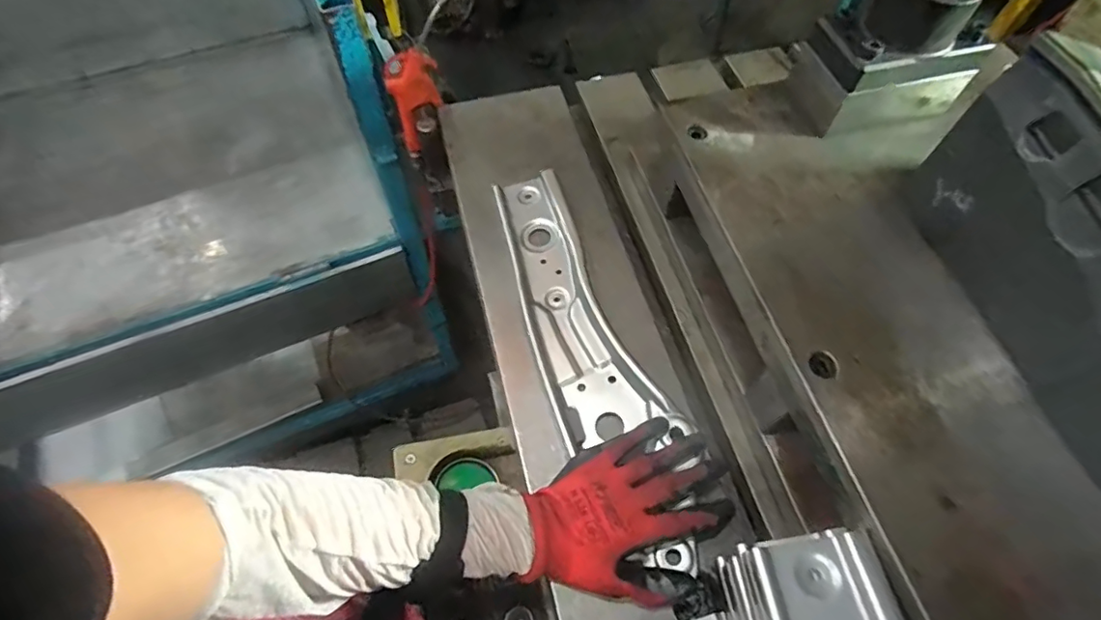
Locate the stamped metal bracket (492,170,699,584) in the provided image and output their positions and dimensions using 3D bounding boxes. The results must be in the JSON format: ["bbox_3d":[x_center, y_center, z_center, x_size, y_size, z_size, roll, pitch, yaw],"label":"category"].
[{"bbox_3d":[0.035,0.029,0.533,0.100,0.019,0.423,-15,61,-10],"label":"stamped metal bracket"}]

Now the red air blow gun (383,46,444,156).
[{"bbox_3d":[-0.173,-0.272,0.703,0.062,0.137,0.020,-29,65,-17],"label":"red air blow gun"}]

